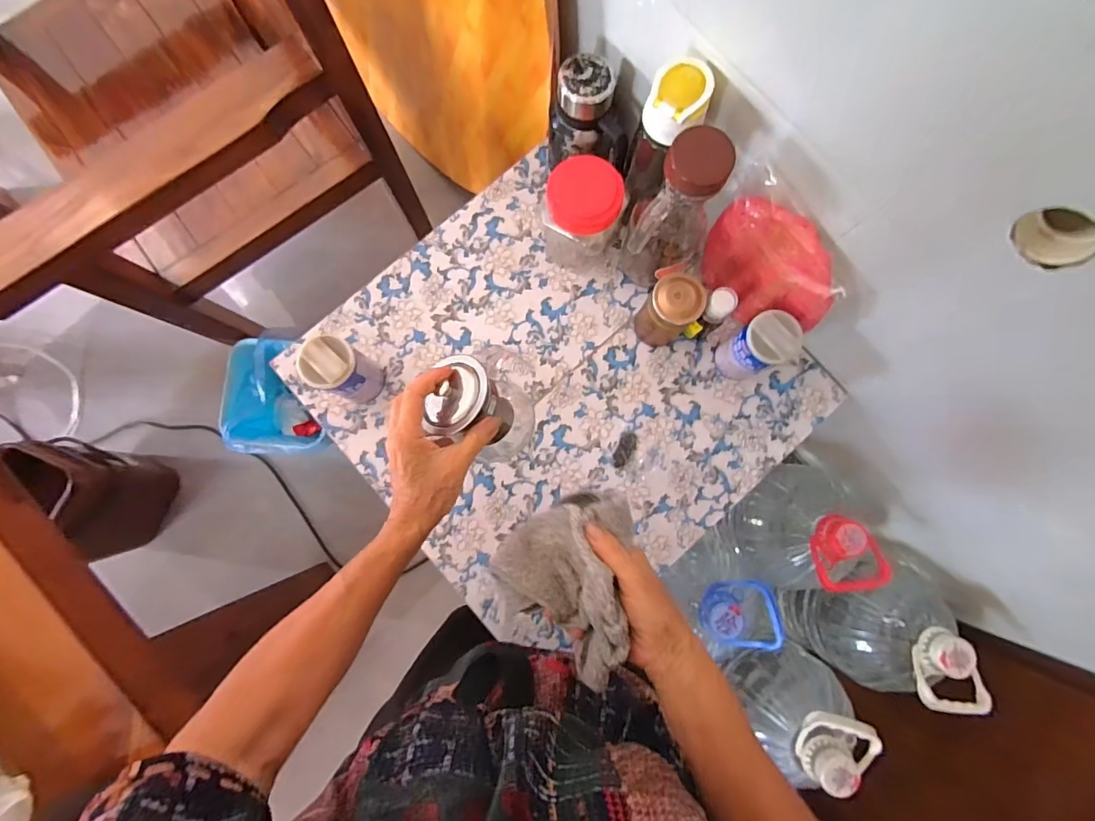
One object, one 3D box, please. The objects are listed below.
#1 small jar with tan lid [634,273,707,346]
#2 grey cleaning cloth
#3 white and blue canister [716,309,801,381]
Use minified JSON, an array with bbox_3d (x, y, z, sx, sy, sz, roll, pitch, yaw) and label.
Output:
[{"bbox_3d":[0.156,-0.128,0.634,0.060,0.116,0.062,0,84,-2],"label":"small jar with tan lid"},{"bbox_3d":[0.035,0.131,0.389,0.115,0.055,0.126,-41,86,-6],"label":"grey cleaning cloth"},{"bbox_3d":[0.266,-0.080,0.629,0.057,0.128,0.062,0,84,-2],"label":"white and blue canister"}]

